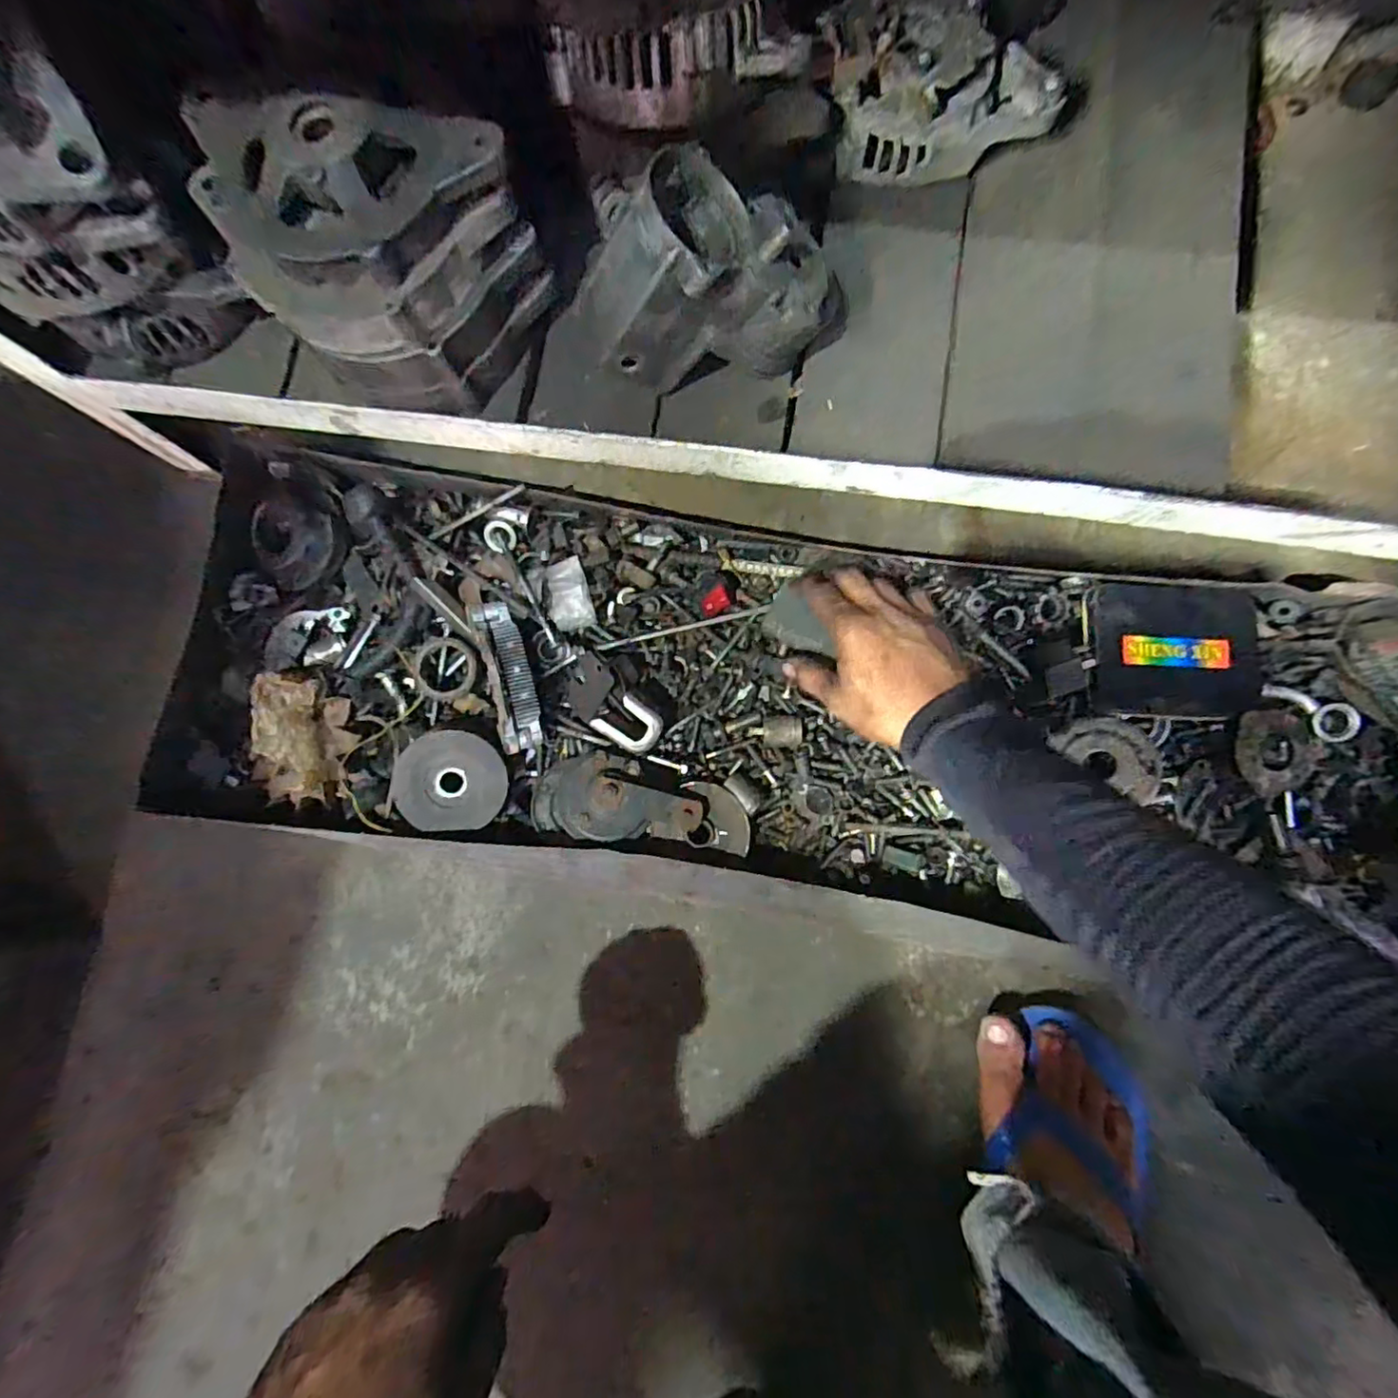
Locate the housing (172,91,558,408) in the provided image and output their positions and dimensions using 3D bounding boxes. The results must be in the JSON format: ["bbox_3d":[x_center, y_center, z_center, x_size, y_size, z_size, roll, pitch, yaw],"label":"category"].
[{"bbox_3d":[-0.204,-0.260,0.380,0.187,0.119,0.111,13,81,6],"label":"housing"}]

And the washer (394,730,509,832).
[{"bbox_3d":[-0.185,0.062,0.474,0.076,0.008,0.076,2,99,-17],"label":"washer"}]

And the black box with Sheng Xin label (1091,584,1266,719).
[{"bbox_3d":[0.351,-0.035,0.458,0.130,0.022,0.091,1,79,4],"label":"black box with Sheng Xin label"}]

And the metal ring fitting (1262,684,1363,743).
[{"bbox_3d":[0.441,0.008,0.450,0.065,0.008,0.025,37,84,10],"label":"metal ring fitting"}]

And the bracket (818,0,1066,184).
[{"bbox_3d":[0.150,-0.397,0.413,0.122,0.061,0.121,-1,79,4],"label":"bracket"}]

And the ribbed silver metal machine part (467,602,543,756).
[{"bbox_3d":[-0.142,-0.018,0.481,0.033,0.040,0.112,-15,78,1],"label":"ribbed silver metal machine part"}]

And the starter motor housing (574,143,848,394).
[{"bbox_3d":[0.003,-0.250,0.373,0.159,0.112,0.082,4,80,5],"label":"starter motor housing"}]

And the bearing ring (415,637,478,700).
[{"bbox_3d":[-0.200,-0.025,0.493,0.043,0.011,0.047,-1,79,4],"label":"bearing ring"}]

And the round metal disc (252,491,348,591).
[{"bbox_3d":[-0.324,-0.128,0.513,0.069,0.031,0.072,0,84,3],"label":"round metal disc"}]

